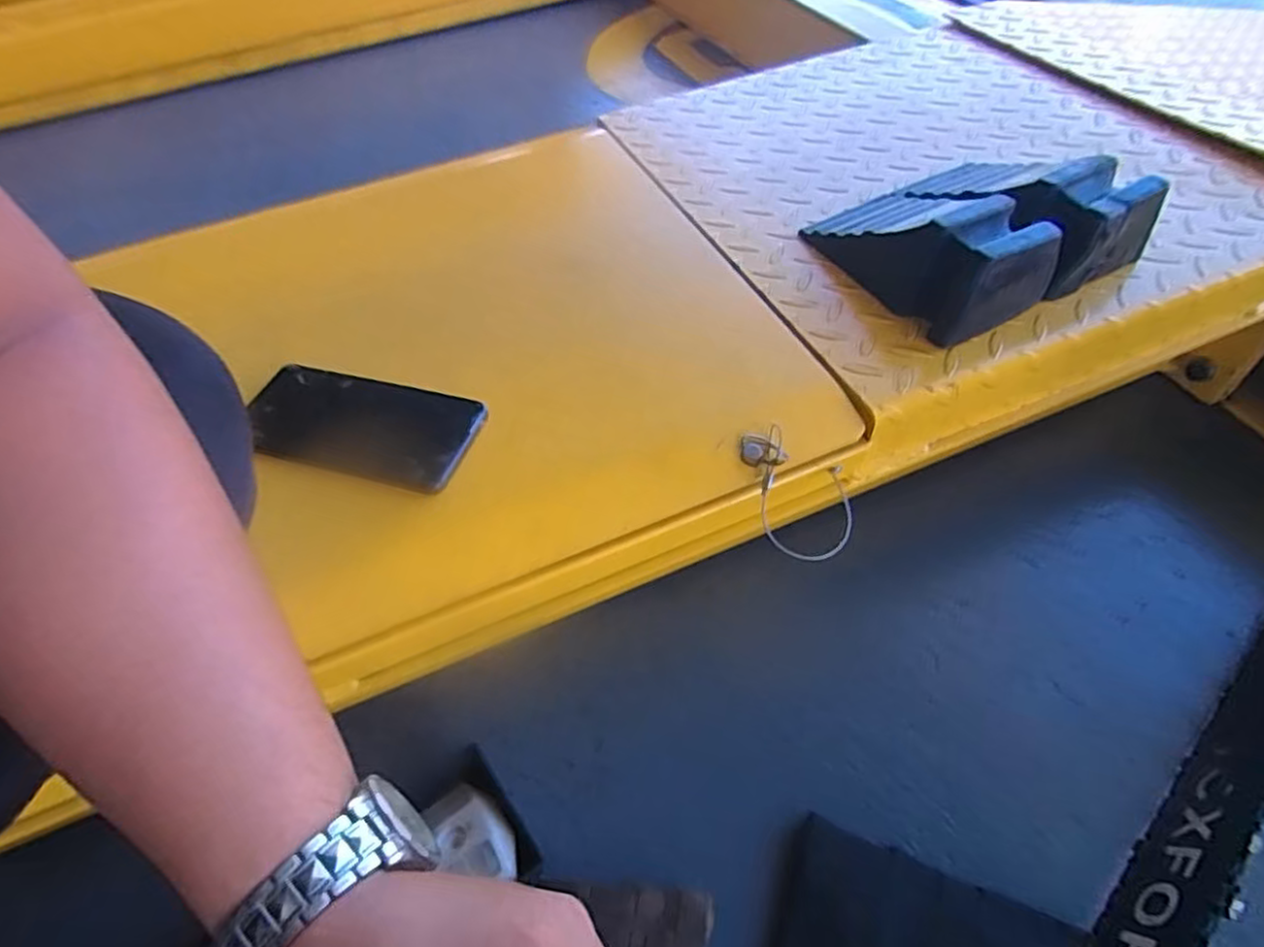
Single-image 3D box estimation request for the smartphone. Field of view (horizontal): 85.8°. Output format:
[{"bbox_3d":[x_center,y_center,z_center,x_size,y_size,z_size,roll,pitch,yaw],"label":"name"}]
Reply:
[{"bbox_3d":[-0.183,-0.033,0.453,0.160,0.010,0.074,12,53,14],"label":"smartphone"}]

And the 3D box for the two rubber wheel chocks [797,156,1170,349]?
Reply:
[{"bbox_3d":[0.254,-0.193,0.509,0.189,0.077,0.173,-23,53,-14],"label":"two rubber wheel chocks"}]

